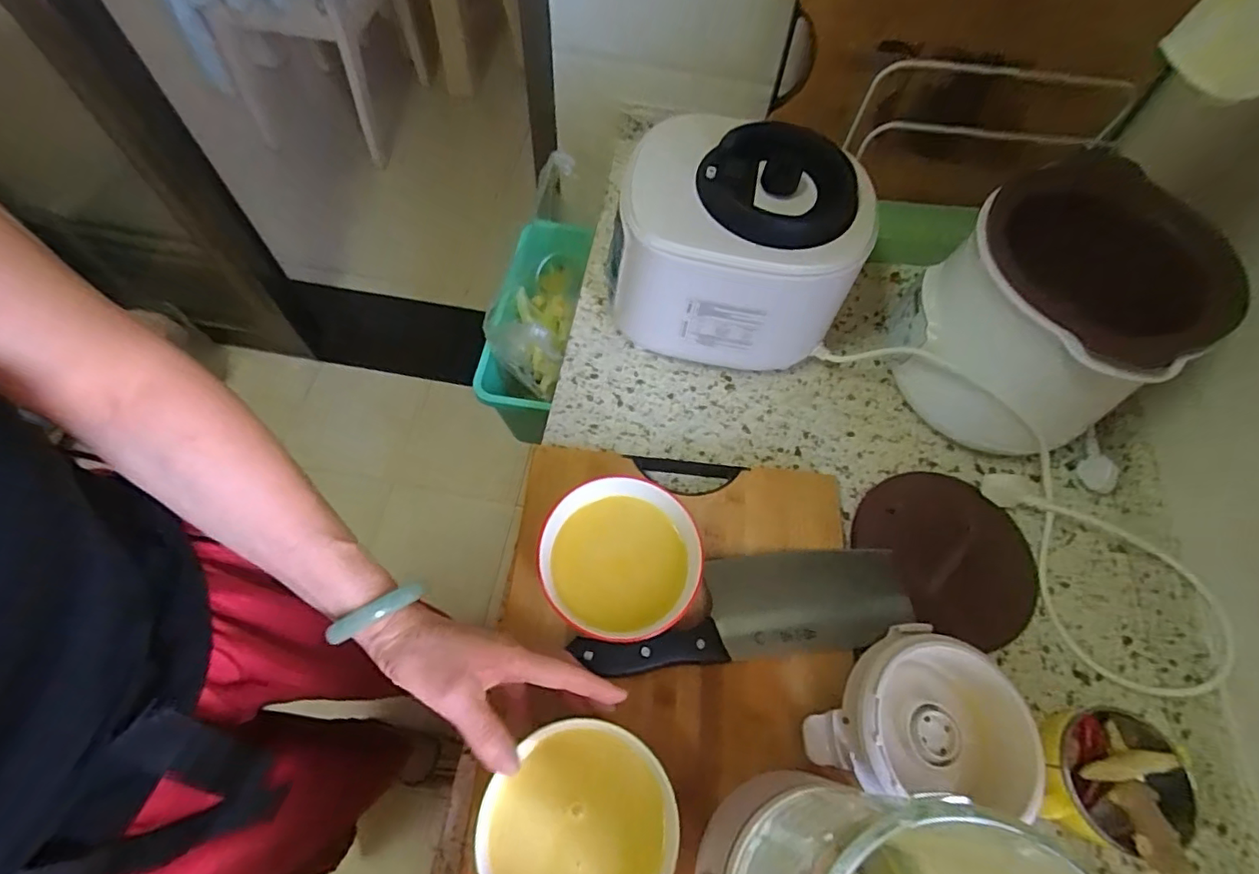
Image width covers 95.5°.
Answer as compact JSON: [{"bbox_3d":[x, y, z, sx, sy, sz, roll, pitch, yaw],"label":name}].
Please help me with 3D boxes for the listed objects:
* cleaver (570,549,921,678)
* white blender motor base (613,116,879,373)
[{"bbox_3d":[0.095,0.142,0.480,0.273,0.022,0.085,-4,63,-6],"label":"cleaver"},{"bbox_3d":[0.107,-0.188,0.586,0.225,0.188,0.179,10,63,2],"label":"white blender motor base"}]

